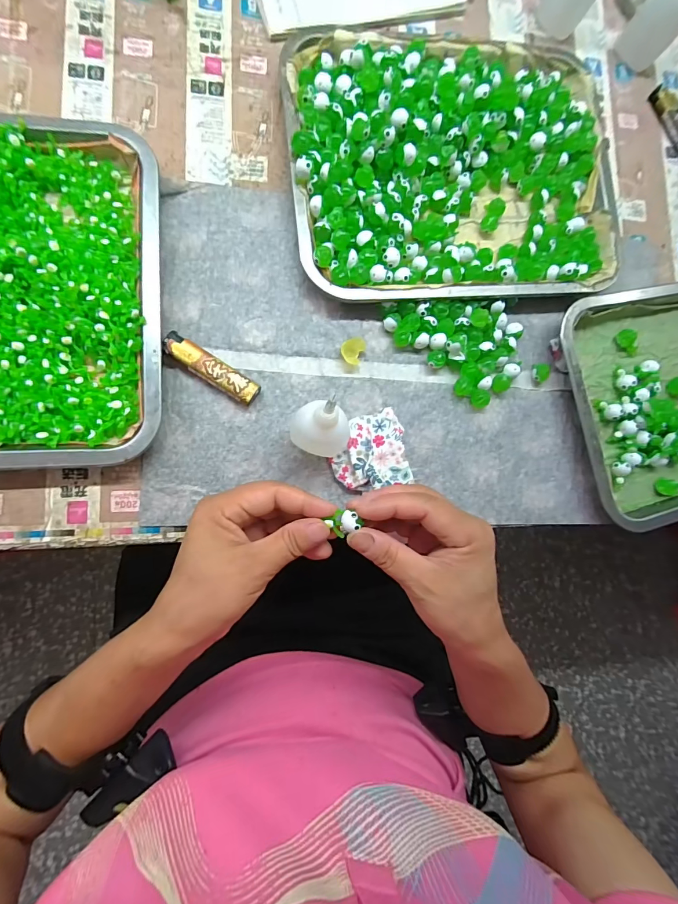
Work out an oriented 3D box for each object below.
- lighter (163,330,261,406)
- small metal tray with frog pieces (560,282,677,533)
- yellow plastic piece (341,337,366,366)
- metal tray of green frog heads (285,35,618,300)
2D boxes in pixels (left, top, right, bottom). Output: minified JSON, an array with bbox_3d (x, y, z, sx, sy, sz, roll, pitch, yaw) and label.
[{"bbox_3d":[-0.100,-0.064,0.302,0.078,0.013,0.020,32,83,-5],"label":"lighter"},{"bbox_3d":[0.357,-0.061,0.370,0.289,0.031,0.210,-13,89,-9],"label":"small metal tray with frog pieces"},{"bbox_3d":[0.012,-0.086,0.325,0.019,0.008,0.023,20,84,-7],"label":"yellow plastic piece"},{"bbox_3d":[0.106,-0.254,0.341,0.293,0.034,0.234,-6,88,-9],"label":"metal tray of green frog heads"}]

